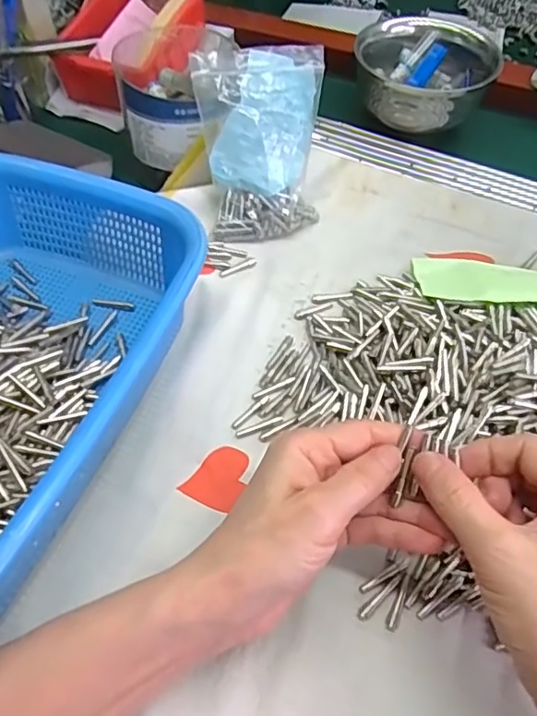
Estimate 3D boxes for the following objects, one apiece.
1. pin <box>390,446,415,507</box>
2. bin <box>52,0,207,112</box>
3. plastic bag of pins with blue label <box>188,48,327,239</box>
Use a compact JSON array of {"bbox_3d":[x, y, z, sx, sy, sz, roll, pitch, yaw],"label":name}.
[{"bbox_3d":[0.062,0.053,0.263,0.004,0.004,0.027,18,96,10],"label":"pin"},{"bbox_3d":[-0.133,-0.304,0.553,0.098,0.070,0.140,17,55,12],"label":"bin"},{"bbox_3d":[-0.001,-0.153,0.419,0.093,0.130,0.025,-10,24,-9],"label":"plastic bag of pins with blue label"}]

